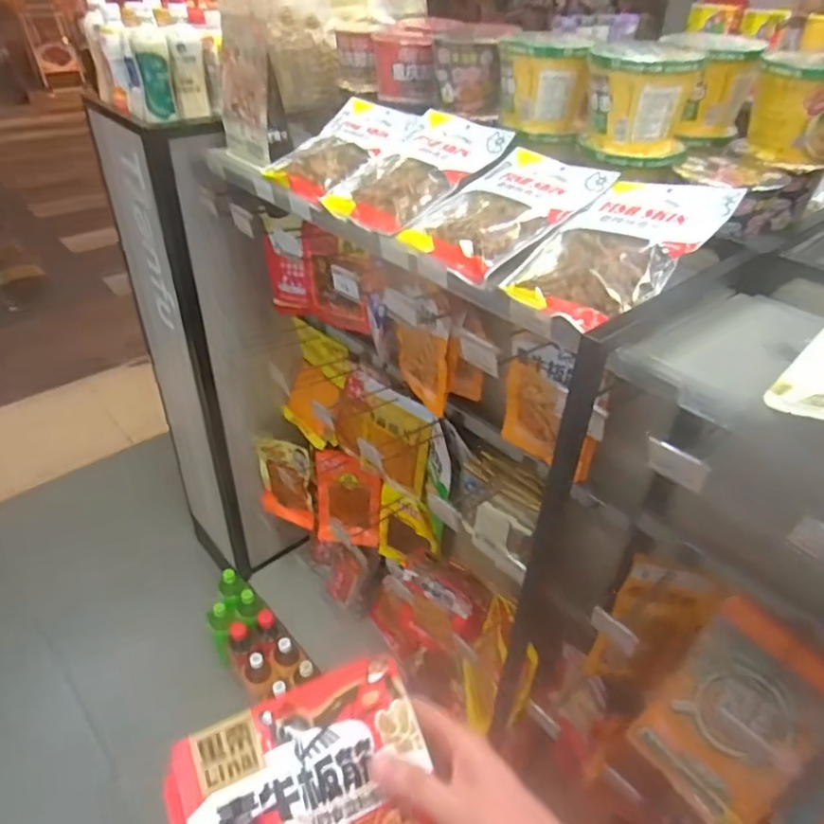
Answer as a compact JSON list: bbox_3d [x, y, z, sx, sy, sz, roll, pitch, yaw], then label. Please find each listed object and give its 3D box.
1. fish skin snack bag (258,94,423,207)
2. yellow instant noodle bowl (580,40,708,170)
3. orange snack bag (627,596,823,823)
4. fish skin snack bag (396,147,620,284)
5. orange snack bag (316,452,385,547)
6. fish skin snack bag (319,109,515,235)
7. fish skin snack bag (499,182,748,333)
[{"bbox_3d":[-0.104,-0.407,0.924,0.236,0.027,0.165,-43,53,-19],"label":"fish skin snack bag"},{"bbox_3d":[0.293,-0.398,0.787,0.128,0.136,0.149,13,39,13],"label":"yellow instant noodle bowl"},{"bbox_3d":[0.438,0.406,0.809,0.175,0.270,0.052,38,19,36],"label":"orange snack bag"},{"bbox_3d":[0.111,-0.254,0.753,0.245,0.026,0.164,-38,49,-16],"label":"fish skin snack bag"},{"bbox_3d":[-0.154,0.216,1.453,0.171,0.243,0.055,16,39,16],"label":"orange snack bag"},{"bbox_3d":[0.006,-0.339,0.839,0.164,0.023,0.236,33,69,35],"label":"fish skin snack bag"},{"bbox_3d":[0.222,-0.182,0.658,0.156,0.019,0.235,30,70,40],"label":"fish skin snack bag"}]

